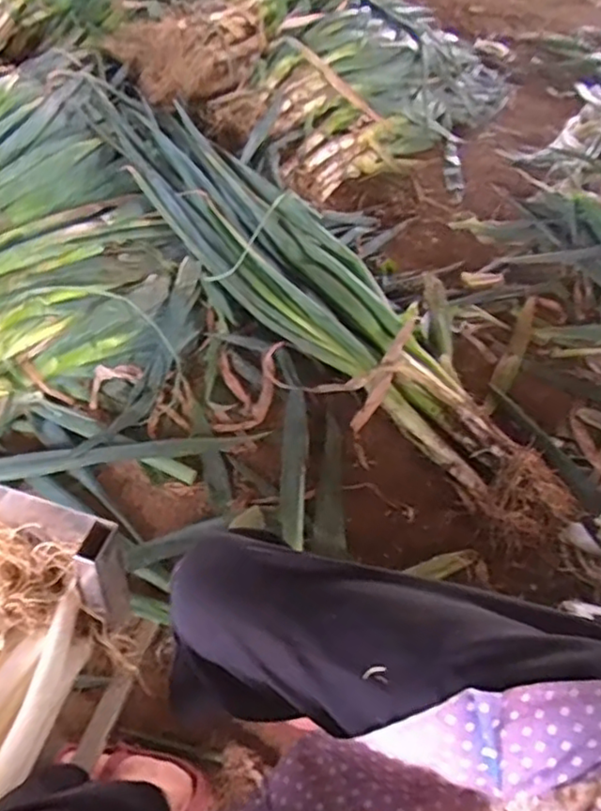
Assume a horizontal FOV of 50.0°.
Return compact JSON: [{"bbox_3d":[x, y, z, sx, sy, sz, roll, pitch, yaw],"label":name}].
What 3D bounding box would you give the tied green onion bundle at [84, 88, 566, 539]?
[{"bbox_3d":[0.015,-0.226,1.136,0.282,0.094,1.129,-34,70,-28],"label":"tied green onion bundle"}]

